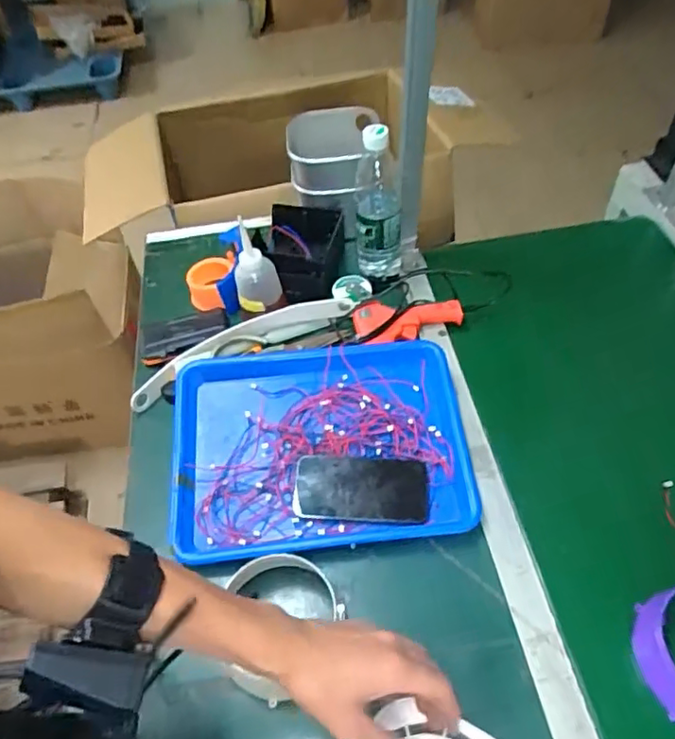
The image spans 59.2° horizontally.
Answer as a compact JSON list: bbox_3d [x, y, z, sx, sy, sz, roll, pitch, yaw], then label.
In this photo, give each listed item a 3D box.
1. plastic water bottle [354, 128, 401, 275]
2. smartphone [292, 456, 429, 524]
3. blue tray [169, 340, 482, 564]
[{"bbox_3d":[0.057,-0.235,0.840,0.066,0.229,0.074,-2,53,4],"label":"plastic water bottle"},{"bbox_3d":[0.025,0.133,0.667,0.148,0.009,0.075,1,61,6],"label":"smartphone"},{"bbox_3d":[-0.022,0.087,0.703,0.343,0.041,0.253,-7,53,0],"label":"blue tray"}]

